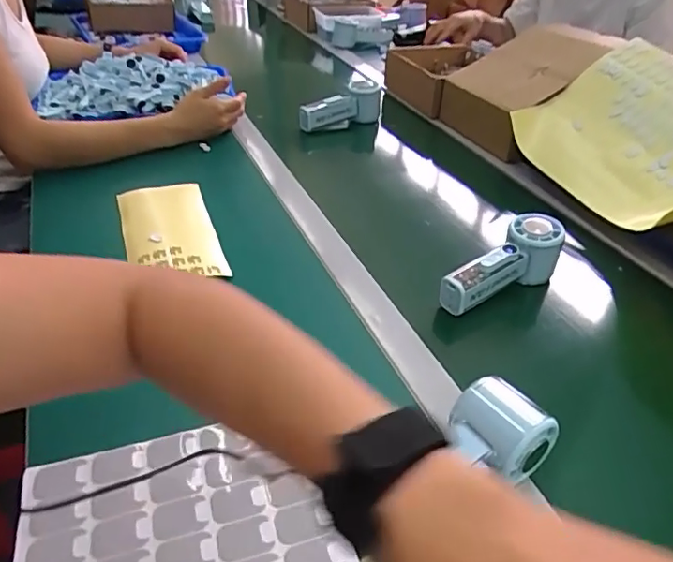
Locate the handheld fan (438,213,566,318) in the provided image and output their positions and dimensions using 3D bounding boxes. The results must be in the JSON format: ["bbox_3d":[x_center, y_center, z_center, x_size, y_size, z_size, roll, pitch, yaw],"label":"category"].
[{"bbox_3d":[0.175,-0.011,0.588,0.153,0.060,0.048,-29,48,-18],"label":"handheld fan"}]

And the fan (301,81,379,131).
[{"bbox_3d":[0.008,-0.303,0.952,0.162,0.070,0.043,-24,45,-30],"label":"fan"}]

